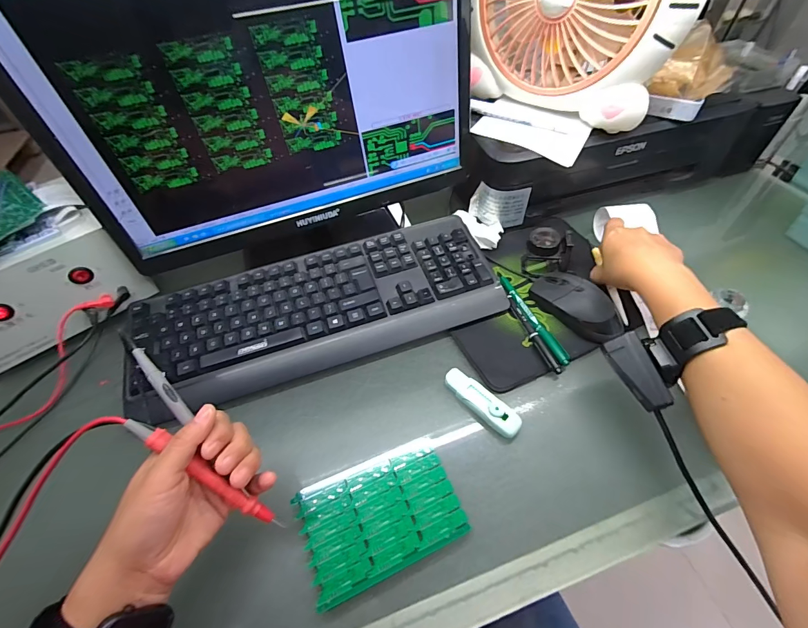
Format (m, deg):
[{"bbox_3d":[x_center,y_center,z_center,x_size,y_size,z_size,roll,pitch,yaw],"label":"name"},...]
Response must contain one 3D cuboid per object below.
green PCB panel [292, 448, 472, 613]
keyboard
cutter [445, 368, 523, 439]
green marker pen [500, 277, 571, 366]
[{"bbox_3d":[-0.020,0.174,0.323,0.132,0.009,0.088,-20,54,-12],"label":"green PCB panel"},{"bbox_3d":[-0.099,-0.009,0.452,0.429,0.042,0.150,-17,53,-10],"label":"keyboard"},{"bbox_3d":[0.079,0.091,0.379,0.027,0.019,0.088,-37,59,-22],"label":"cutter"},{"bbox_3d":[0.153,0.003,0.443,0.012,0.012,0.139,-18,53,-10],"label":"green marker pen"}]

